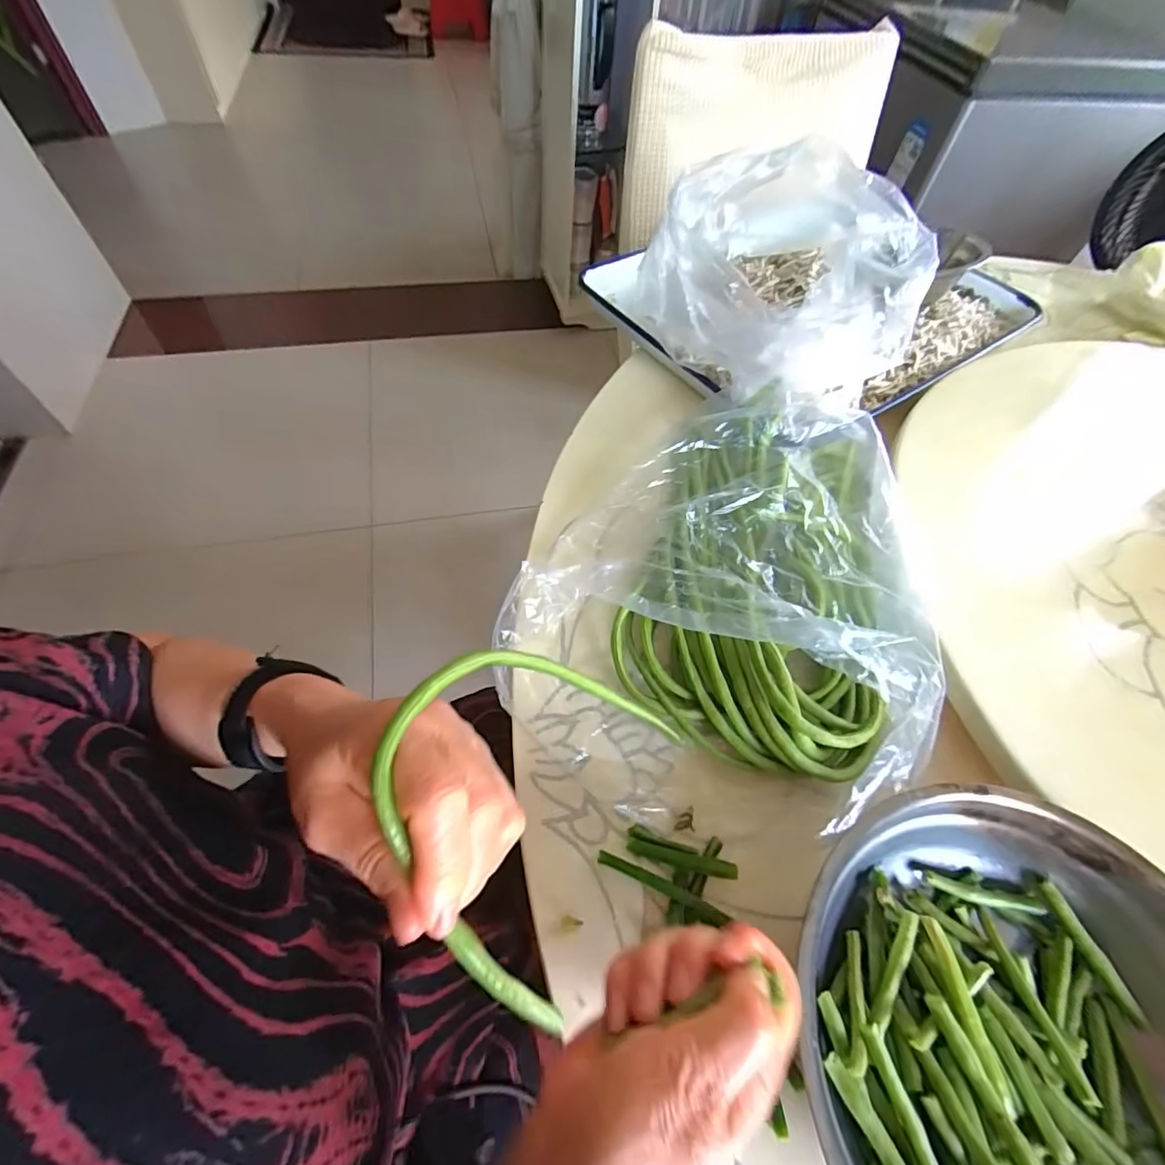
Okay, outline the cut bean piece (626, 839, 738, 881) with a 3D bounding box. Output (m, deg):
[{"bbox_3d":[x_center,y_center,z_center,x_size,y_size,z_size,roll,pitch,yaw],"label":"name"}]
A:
[{"bbox_3d":[0.057,0.160,0.306,0.062,0.010,0.009,13,58,4],"label":"cut bean piece"}]

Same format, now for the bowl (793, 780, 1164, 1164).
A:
[{"bbox_3d":[0.204,0.215,0.244,0.215,0.054,0.207,2,58,-3],"label":"bowl"}]

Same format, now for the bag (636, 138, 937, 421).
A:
[{"bbox_3d":[0.190,-0.268,0.485,0.194,0.150,0.227,-36,66,-23],"label":"bag"}]

